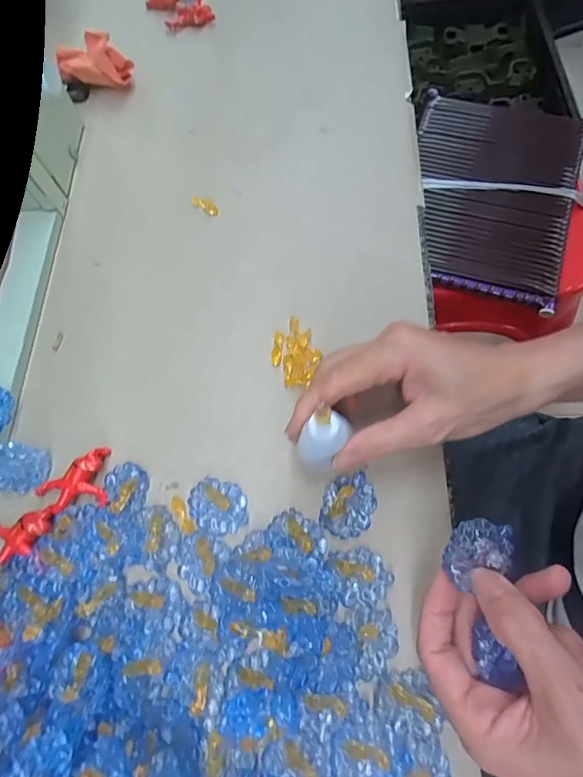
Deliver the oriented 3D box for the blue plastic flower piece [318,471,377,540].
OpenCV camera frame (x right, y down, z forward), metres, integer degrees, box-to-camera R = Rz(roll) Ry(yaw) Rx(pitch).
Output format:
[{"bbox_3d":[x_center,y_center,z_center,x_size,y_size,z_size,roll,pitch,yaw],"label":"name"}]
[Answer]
[{"bbox_3d":[0.035,0.070,0.271,0.030,0.005,0.038,20,70,8],"label":"blue plastic flower piece"}]

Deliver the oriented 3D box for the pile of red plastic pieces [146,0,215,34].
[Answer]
[{"bbox_3d":[-0.109,-0.374,0.441,0.043,0.019,0.061,-33,72,-12],"label":"pile of red plastic pieces"}]

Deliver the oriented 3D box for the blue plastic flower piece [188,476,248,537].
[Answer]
[{"bbox_3d":[-0.045,0.071,0.273,0.037,0.011,0.031,20,70,8],"label":"blue plastic flower piece"}]

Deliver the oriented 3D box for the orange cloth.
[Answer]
[{"bbox_3d":[-0.178,-0.290,0.403,0.063,0.044,0.027,8,69,3],"label":"orange cloth"}]

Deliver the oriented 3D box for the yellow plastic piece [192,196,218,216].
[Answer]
[{"bbox_3d":[-0.069,-0.147,0.359,0.025,0.008,0.008,34,73,12],"label":"yellow plastic piece"}]

